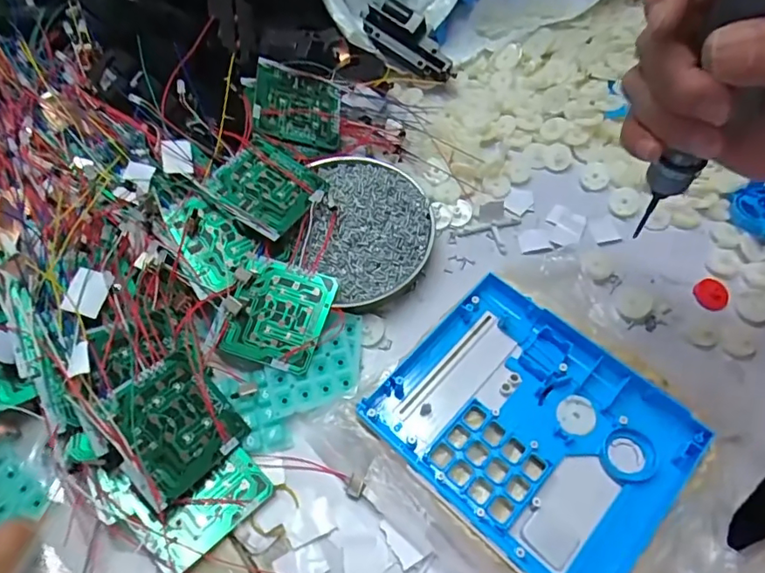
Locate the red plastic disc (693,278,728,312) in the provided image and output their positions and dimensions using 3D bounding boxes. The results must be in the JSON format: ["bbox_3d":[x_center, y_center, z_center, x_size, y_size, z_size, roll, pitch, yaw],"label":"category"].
[{"bbox_3d":[0.243,0.006,0.395,0.019,0.008,0.024,-28,64,-12],"label":"red plastic disc"}]

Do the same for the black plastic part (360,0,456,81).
[{"bbox_3d":[0.026,-0.227,0.495,0.098,0.042,0.020,40,29,-1],"label":"black plastic part"}]

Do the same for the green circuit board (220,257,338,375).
[{"bbox_3d":[-0.071,0.018,0.373,0.064,0.011,0.071,13,63,9],"label":"green circuit board"}]

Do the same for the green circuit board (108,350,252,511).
[{"bbox_3d":[-0.127,0.084,0.327,0.071,0.005,0.069,49,43,-2],"label":"green circuit board"}]

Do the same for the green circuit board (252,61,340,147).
[{"bbox_3d":[-0.070,-0.150,0.451,0.072,0.006,0.066,8,70,-21],"label":"green circuit board"}]

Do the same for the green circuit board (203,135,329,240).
[{"bbox_3d":[-0.088,-0.077,0.405,0.069,0.016,0.072,27,66,16],"label":"green circuit board"}]

